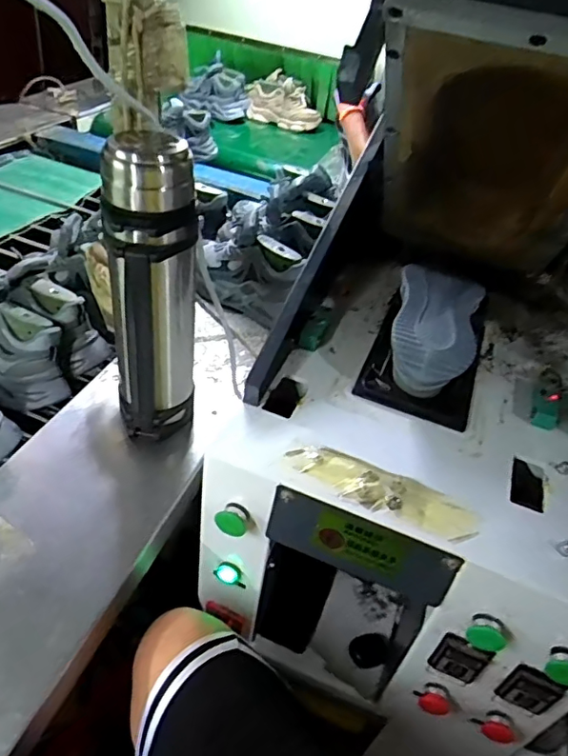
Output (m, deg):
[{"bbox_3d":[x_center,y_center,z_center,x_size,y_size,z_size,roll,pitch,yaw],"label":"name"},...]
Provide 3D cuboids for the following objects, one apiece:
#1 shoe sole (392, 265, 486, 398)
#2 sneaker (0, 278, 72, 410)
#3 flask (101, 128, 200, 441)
[{"bbox_3d":[0.206,-0.070,0.774,0.120,0.081,0.263,19,40,10],"label":"shoe sole"},{"bbox_3d":[-0.463,-0.059,0.867,0.278,0.146,0.119,21,40,12],"label":"sneaker"},{"bbox_3d":[-0.167,-0.090,0.724,0.118,0.404,0.108,-1,42,-14],"label":"flask"}]

